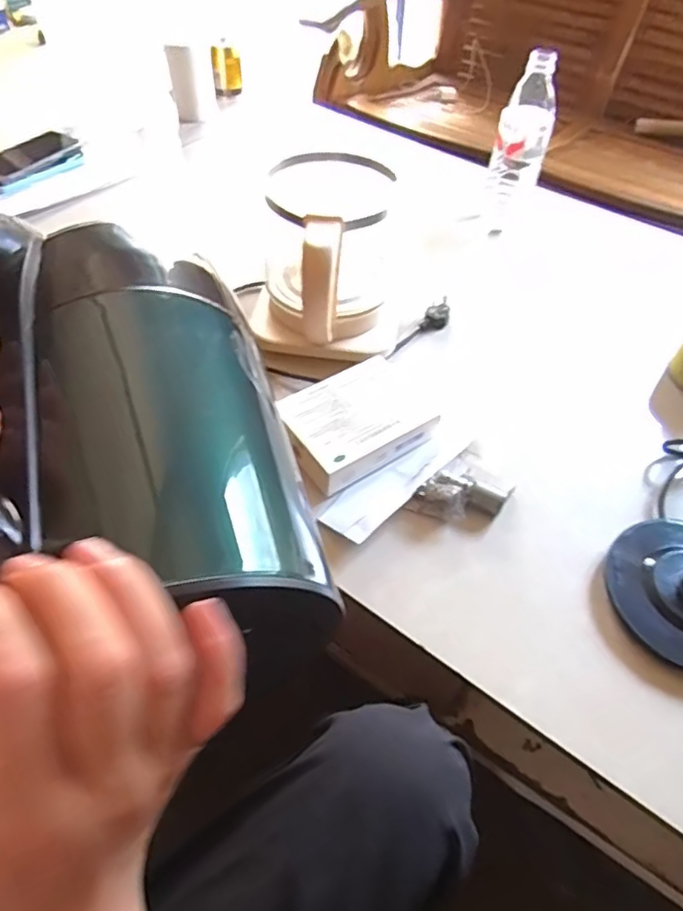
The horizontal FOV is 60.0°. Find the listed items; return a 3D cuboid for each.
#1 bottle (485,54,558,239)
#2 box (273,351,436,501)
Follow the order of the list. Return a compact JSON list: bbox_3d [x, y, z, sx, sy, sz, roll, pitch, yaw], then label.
[{"bbox_3d":[0.255,-0.442,0.847,0.072,0.213,0.078,14,52,10],"label":"bottle"},{"bbox_3d":[0.016,-0.035,0.605,0.153,0.046,0.104,-28,57,-22],"label":"box"}]

